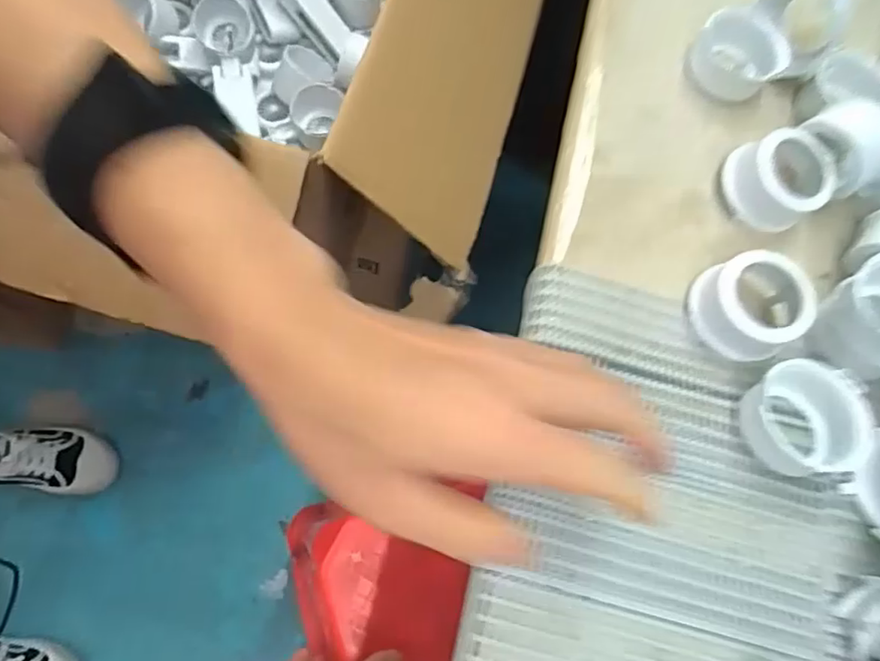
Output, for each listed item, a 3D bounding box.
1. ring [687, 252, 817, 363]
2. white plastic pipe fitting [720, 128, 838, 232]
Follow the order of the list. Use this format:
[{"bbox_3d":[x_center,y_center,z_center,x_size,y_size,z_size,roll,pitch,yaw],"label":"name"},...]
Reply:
[{"bbox_3d":[0.156,-0.012,0.295,0.049,0.032,0.046,3,69,-7],"label":"ring"},{"bbox_3d":[0.188,-0.085,0.327,0.053,0.032,0.046,35,73,13],"label":"white plastic pipe fitting"}]

